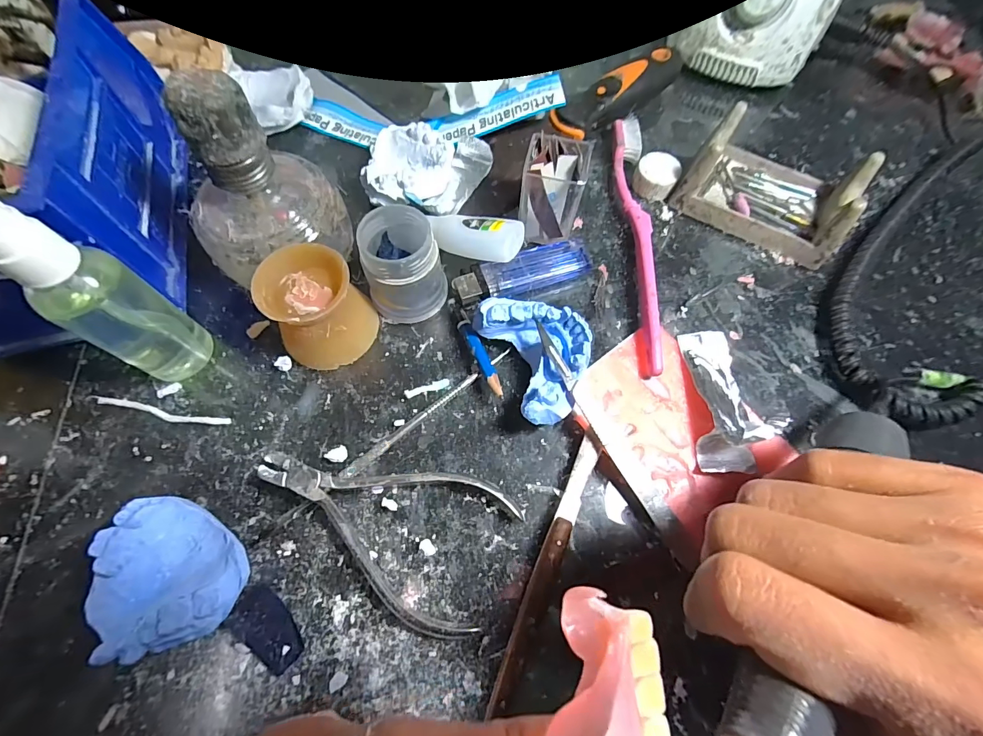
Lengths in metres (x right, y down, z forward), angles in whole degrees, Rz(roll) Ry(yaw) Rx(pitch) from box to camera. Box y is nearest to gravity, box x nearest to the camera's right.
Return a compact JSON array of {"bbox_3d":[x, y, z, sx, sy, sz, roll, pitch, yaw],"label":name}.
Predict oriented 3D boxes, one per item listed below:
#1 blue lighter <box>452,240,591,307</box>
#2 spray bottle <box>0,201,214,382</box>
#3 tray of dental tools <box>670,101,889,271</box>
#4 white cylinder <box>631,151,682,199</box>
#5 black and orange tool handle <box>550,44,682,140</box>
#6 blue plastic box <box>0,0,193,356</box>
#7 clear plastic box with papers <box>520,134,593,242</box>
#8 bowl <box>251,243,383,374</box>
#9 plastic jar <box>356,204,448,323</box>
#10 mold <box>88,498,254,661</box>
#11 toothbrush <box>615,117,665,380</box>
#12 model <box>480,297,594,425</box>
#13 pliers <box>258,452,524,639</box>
[{"bbox_3d":[0.018,-0.056,0.249,0.080,0.014,0.022,-17,68,-8],"label":"blue lighter"},{"bbox_3d":[-0.168,-0.030,0.180,0.025,0.113,0.034,31,70,12],"label":"spray bottle"},{"bbox_3d":[0.175,-0.115,0.261,0.094,0.044,0.061,31,70,12],"label":"tray of dental tools"},{"bbox_3d":[0.109,-0.127,0.278,0.027,0.018,0.026,0,67,-1],"label":"white cylinder"},{"bbox_3d":[0.092,-0.194,0.302,0.105,0.031,0.025,-31,71,-13],"label":"black and orange tool handle"},{"bbox_3d":[-0.238,-0.105,0.223,0.099,0.090,0.167,-12,68,-6],"label":"blue plastic box"},{"bbox_3d":[0.036,-0.103,0.247,0.034,0.054,0.032,10,67,3],"label":"clear plastic box with papers"},{"bbox_3d":[-0.089,-0.030,0.218,0.046,0.046,0.046,0,67,-1],"label":"bowl"},{"bbox_3d":[-0.048,-0.055,0.226,0.040,0.052,0.040,0,67,-1],"label":"plastic jar"},{"bbox_3d":[-0.137,0.088,0.177,0.060,0.027,0.049,33,70,12],"label":"mold"},{"bbox_3d":[0.090,-0.086,0.262,0.017,0.015,0.193,3,67,0],"label":"toothbrush"},{"bbox_3d":[0.027,-0.006,0.219,0.044,0.030,0.067,-18,68,-9],"label":"model"},{"bbox_3d":[-0.051,0.066,0.195,0.121,0.014,0.063,27,69,10],"label":"pliers"}]

